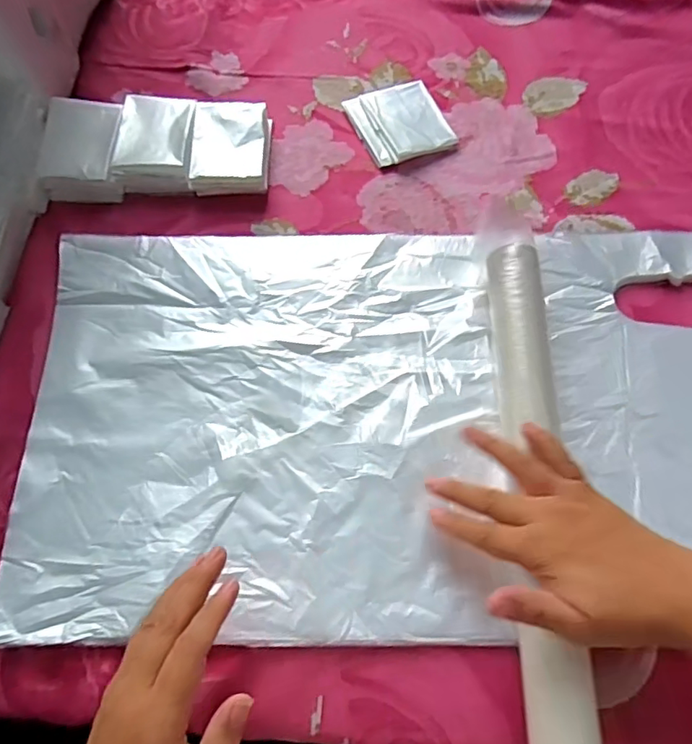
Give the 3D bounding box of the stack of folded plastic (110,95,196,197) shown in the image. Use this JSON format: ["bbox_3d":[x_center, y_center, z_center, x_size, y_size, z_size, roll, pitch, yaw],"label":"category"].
[{"bbox_3d":[-0.169,-0.207,0.488,0.066,0.029,0.088,1,69,3],"label":"stack of folded plastic"}]

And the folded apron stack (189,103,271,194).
[{"bbox_3d":[-0.103,-0.201,0.485,0.064,0.030,0.084,0,69,2],"label":"folded apron stack"}]

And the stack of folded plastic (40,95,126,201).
[{"bbox_3d":[-0.235,-0.202,0.487,0.064,0.032,0.095,-2,69,2],"label":"stack of folded plastic"}]

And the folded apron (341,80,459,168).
[{"bbox_3d":[0.051,-0.237,0.509,0.081,0.010,0.086,-21,69,-6],"label":"folded apron"}]

